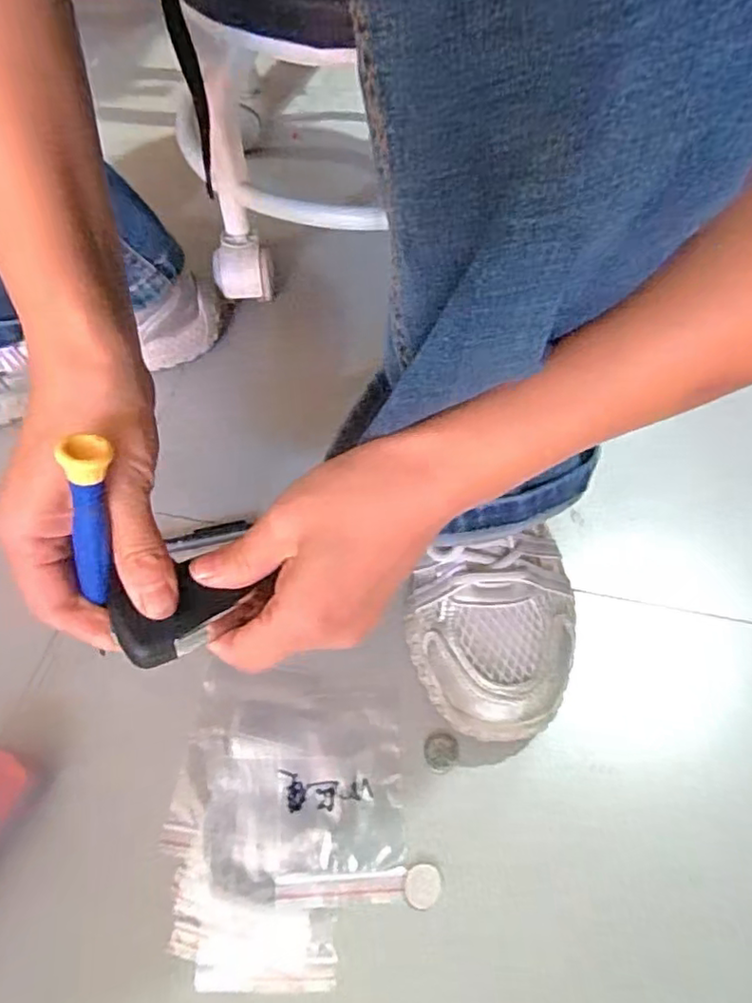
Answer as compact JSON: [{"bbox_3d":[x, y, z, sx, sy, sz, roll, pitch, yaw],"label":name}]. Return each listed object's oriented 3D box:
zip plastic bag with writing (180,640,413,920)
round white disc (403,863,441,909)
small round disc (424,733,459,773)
[{"bbox_3d":[-0.047,0.150,0.348,0.120,0.004,0.130,-3,59,-2],"label":"zip plastic bag with writing"},{"bbox_3d":[0.024,0.199,0.319,0.019,0.004,0.020,0,59,-1],"label":"round white disc"},{"bbox_3d":[0.037,0.143,0.352,0.019,0.006,0.021,-2,59,-2],"label":"small round disc"}]

